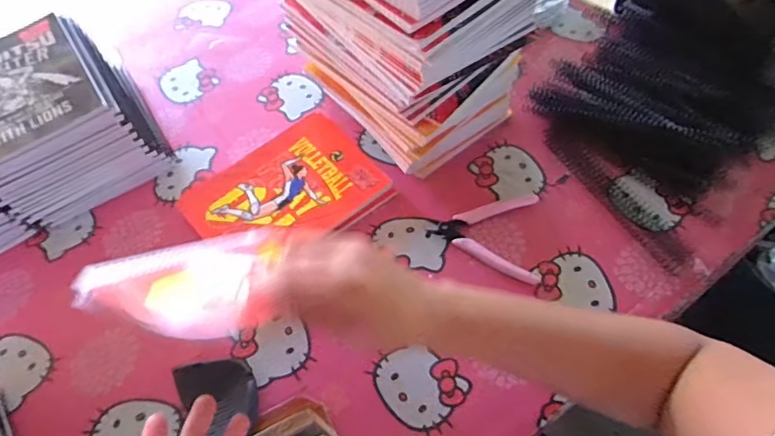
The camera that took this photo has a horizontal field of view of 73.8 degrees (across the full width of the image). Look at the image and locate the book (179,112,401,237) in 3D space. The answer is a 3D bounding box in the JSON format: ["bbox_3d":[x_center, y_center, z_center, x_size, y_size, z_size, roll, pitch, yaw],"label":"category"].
[{"bbox_3d":[-0.116,-0.030,0.588,0.204,0.011,0.149,-32,62,-15],"label":"book"}]

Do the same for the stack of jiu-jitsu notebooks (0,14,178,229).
[{"bbox_3d":[-0.390,-0.120,0.614,0.176,0.119,0.203,-31,62,-14],"label":"stack of jiu-jitsu notebooks"}]

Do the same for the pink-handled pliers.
[{"bbox_3d":[0.121,0.006,0.557,0.120,0.012,0.098,26,64,18],"label":"pink-handled pliers"}]

